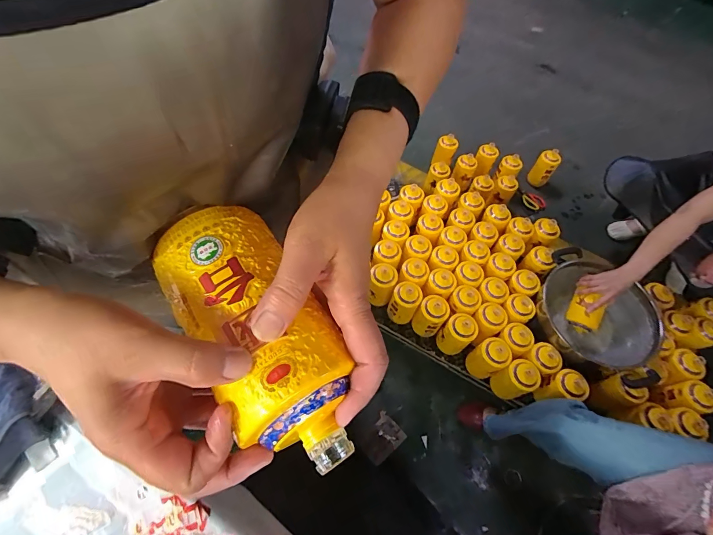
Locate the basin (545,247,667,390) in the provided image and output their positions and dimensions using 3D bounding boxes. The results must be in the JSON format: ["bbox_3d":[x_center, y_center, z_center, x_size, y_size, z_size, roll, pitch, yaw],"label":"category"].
[{"bbox_3d":[0.755,0.168,1.126,0.385,0.150,0.331,32,62,15],"label":"basin"}]

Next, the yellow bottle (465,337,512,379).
[{"bbox_3d":[0.397,0.275,1.078,0.083,0.141,0.088,2,59,-3],"label":"yellow bottle"}]

